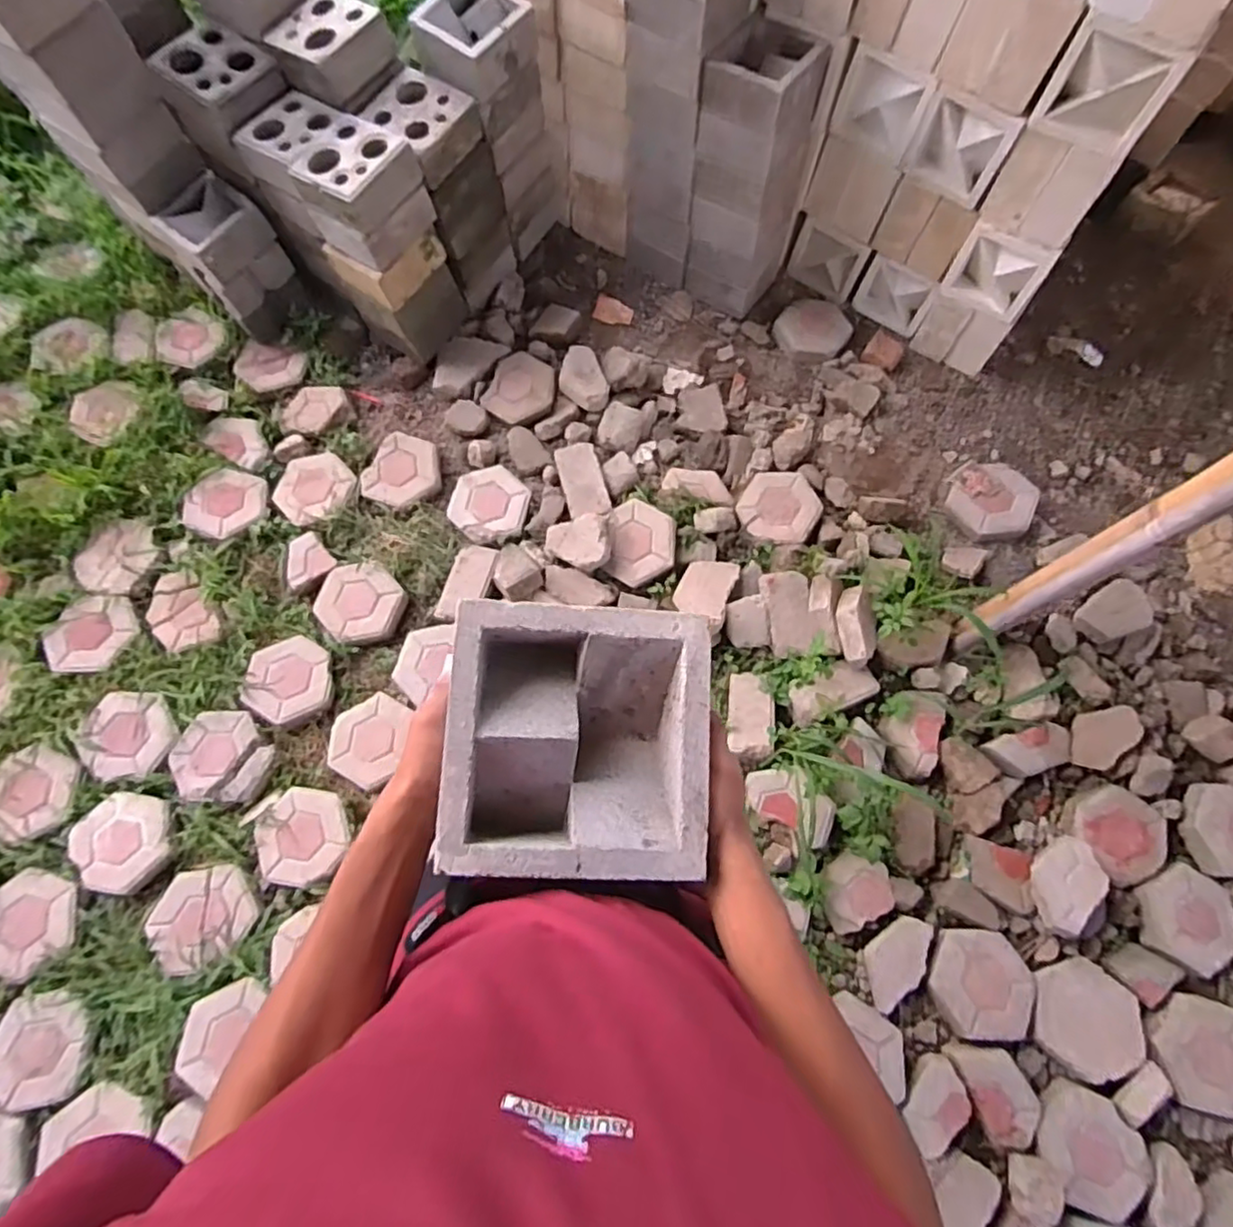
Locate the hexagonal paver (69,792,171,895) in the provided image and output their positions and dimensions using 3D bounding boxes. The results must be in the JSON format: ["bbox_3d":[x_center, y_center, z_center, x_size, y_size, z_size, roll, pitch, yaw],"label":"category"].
[{"bbox_3d":[-1.072,0.496,1.417,0.184,0.033,0.201,-14,72,-5],"label":"hexagonal paver"}]

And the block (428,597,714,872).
[{"bbox_3d":[-0.028,0.100,0.513,0.190,0.076,0.194,3,75,-1],"label":"block"}]

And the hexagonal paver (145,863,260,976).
[{"bbox_3d":[-0.873,0.634,1.375,0.203,0.032,0.191,-35,75,-11],"label":"hexagonal paver"}]

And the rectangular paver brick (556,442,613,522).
[{"bbox_3d":[-0.089,-0.351,1.745,0.112,0.046,0.221,-14,73,-6],"label":"rectangular paver brick"}]

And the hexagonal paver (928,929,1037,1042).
[{"bbox_3d":[0.781,0.794,1.405,0.215,0.043,0.207,1,71,0],"label":"hexagonal paver"}]

